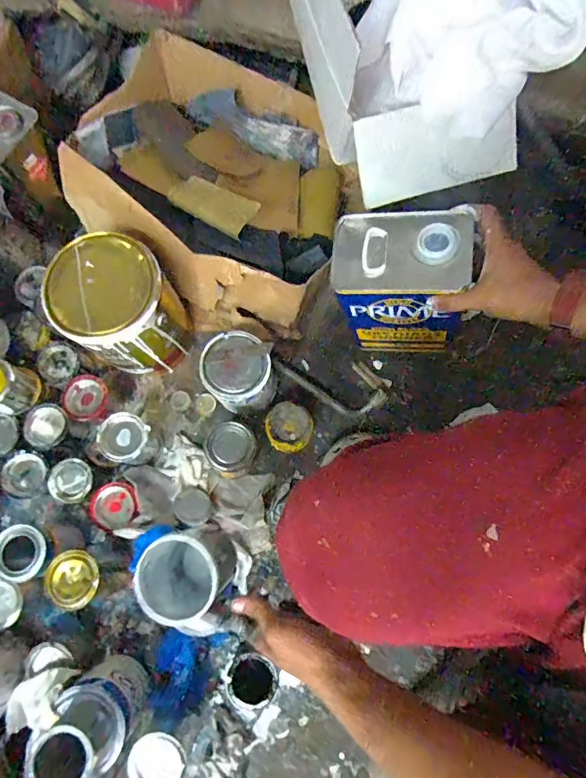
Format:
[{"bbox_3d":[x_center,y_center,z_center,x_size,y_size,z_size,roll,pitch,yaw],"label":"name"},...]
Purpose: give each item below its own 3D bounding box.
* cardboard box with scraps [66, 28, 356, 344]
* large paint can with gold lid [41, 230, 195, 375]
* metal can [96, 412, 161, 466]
[{"bbox_3d":[-0.137,-0.342,0.771,0.461,0.178,0.380,29,79,8],"label":"cardboard box with scraps"},{"bbox_3d":[-0.266,-0.120,0.730,0.154,0.223,0.159,0,76,1],"label":"large paint can with gold lid"},{"bbox_3d":[-0.259,0.084,0.734,0.071,0.093,0.074,24,78,7],"label":"metal can"}]

